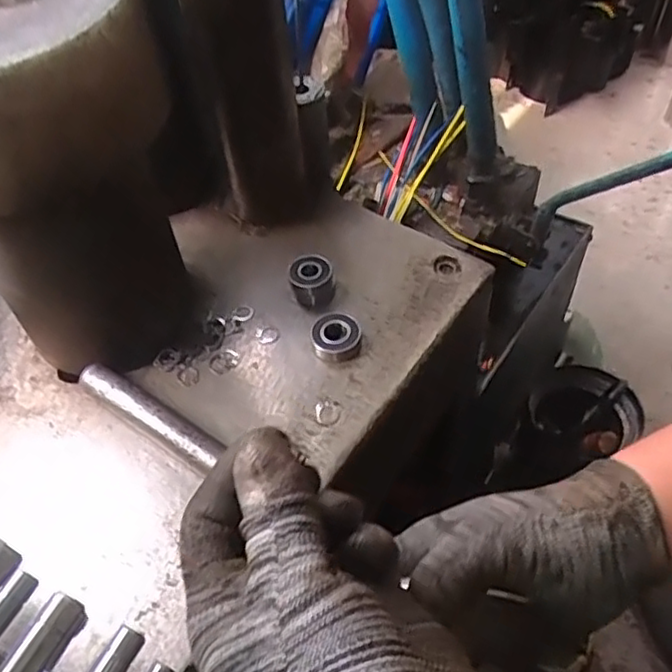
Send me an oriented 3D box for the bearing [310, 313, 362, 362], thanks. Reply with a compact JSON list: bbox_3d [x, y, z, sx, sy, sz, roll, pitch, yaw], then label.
[{"bbox_3d":[0.000,-0.001,0.442,0.033,0.014,0.037,-1,51,4],"label":"bearing"}]

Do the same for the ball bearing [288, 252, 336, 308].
[{"bbox_3d":[-0.017,-0.039,0.468,0.031,0.024,0.029,-8,51,-2],"label":"ball bearing"}]

